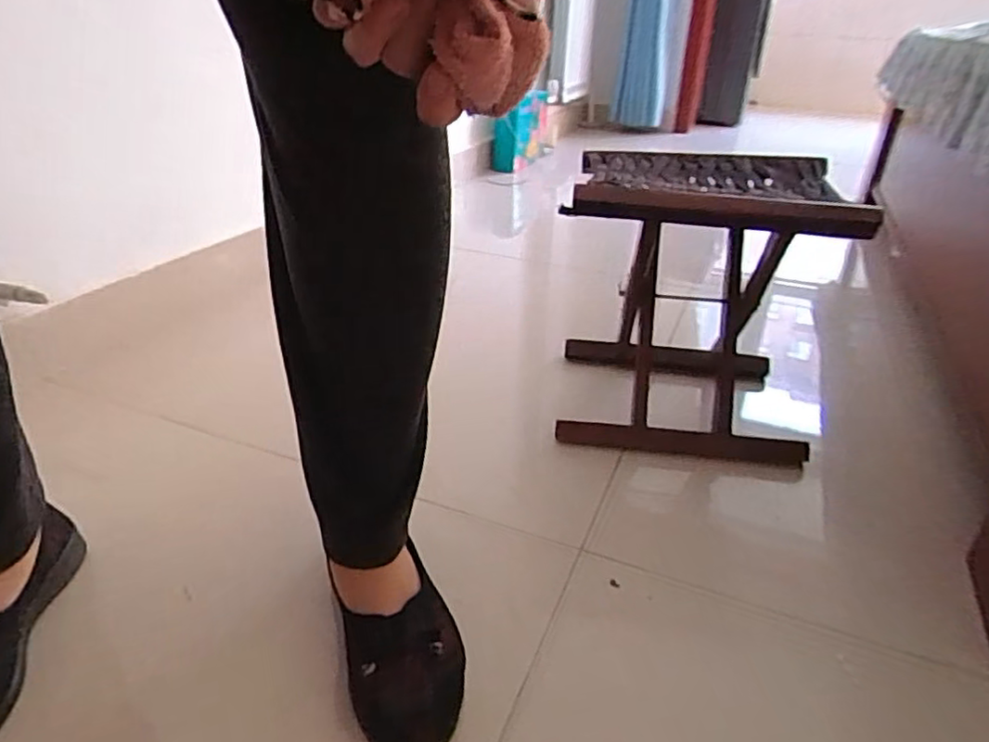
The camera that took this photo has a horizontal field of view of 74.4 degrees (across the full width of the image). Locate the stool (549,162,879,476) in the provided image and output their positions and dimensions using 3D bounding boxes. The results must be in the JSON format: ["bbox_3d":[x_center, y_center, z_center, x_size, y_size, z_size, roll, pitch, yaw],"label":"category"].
[{"bbox_3d":[0.252,-0.082,0.821,0.376,0.343,0.243,10,29,14],"label":"stool"}]

